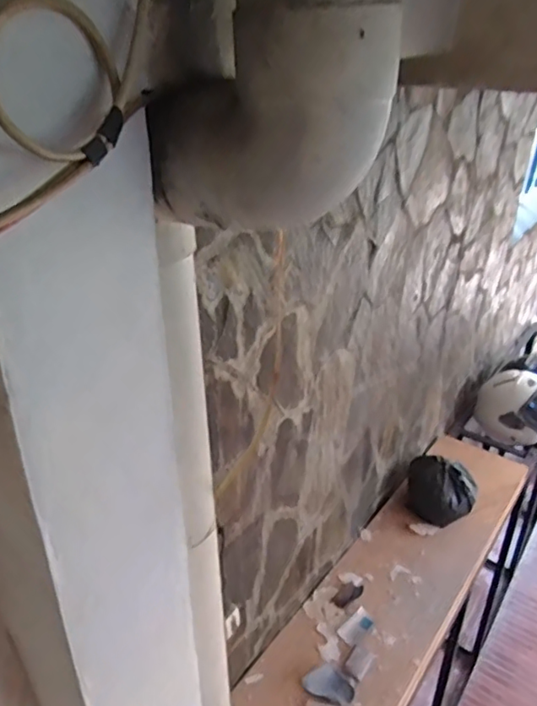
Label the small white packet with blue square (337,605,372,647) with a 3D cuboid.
[{"bbox_3d":[0.210,0.649,1.353,0.051,0.008,0.100,27,39,36],"label":"small white packet with blue square"}]

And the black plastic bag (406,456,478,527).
[{"bbox_3d":[0.506,0.408,1.684,0.195,0.129,0.186,14,33,21],"label":"black plastic bag"}]

